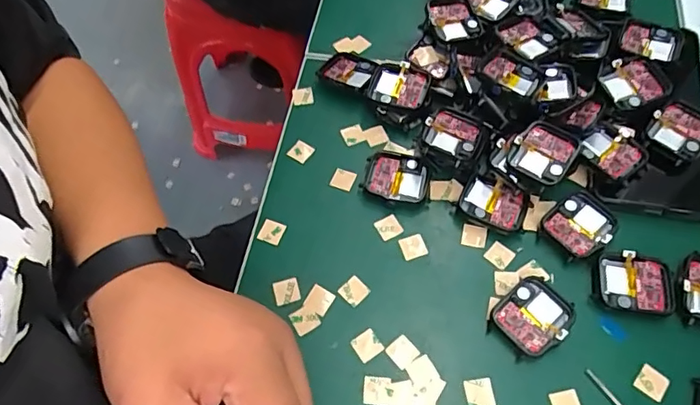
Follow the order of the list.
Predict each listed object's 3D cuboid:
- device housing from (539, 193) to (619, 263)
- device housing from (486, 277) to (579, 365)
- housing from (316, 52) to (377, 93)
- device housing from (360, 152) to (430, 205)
[{"bbox_3d":[0.148,0.015,0.333,0.042,0.006,0.037,-36,67,-16],"label":"device housing"},{"bbox_3d":[0.108,0.069,0.307,0.045,0.008,0.038,-36,67,-16],"label":"device housing"},{"bbox_3d":[-0.002,-0.102,0.401,0.042,0.011,0.034,23,65,13],"label":"housing"},{"bbox_3d":[0.031,-0.015,0.357,0.043,0.011,0.037,19,64,12],"label":"device housing"}]

